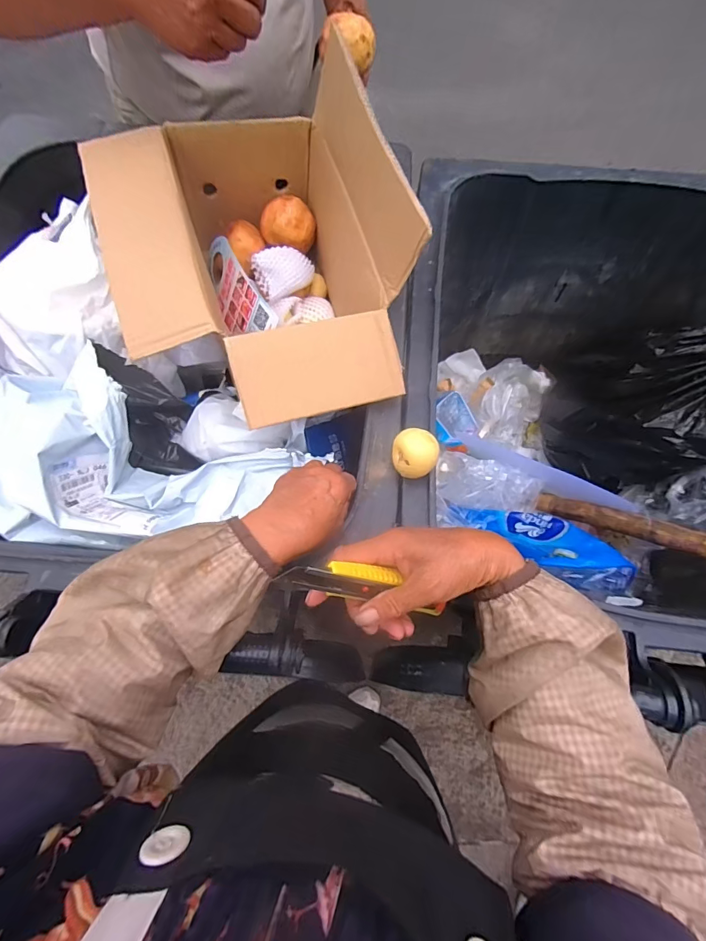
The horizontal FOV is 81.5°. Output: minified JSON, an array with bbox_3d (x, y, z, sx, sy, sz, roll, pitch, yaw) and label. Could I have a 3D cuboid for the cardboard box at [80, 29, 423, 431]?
[{"bbox_3d":[-0.105,-0.231,0.471,0.285,0.218,0.387,-20,70,-8],"label":"cardboard box"}]

